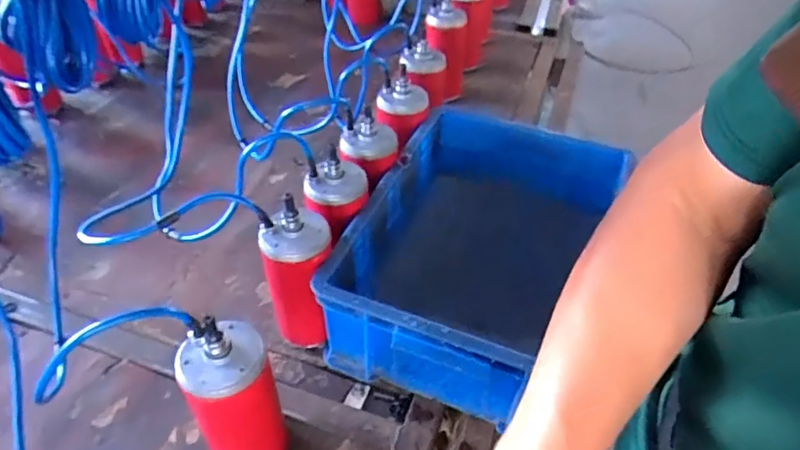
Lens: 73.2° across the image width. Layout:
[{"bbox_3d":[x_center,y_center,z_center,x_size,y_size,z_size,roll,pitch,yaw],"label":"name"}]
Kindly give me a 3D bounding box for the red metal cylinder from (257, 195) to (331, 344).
[{"bbox_3d":[-0.113,0.062,0.628,0.081,0.200,0.076,-6,43,-10],"label":"red metal cylinder"}]

